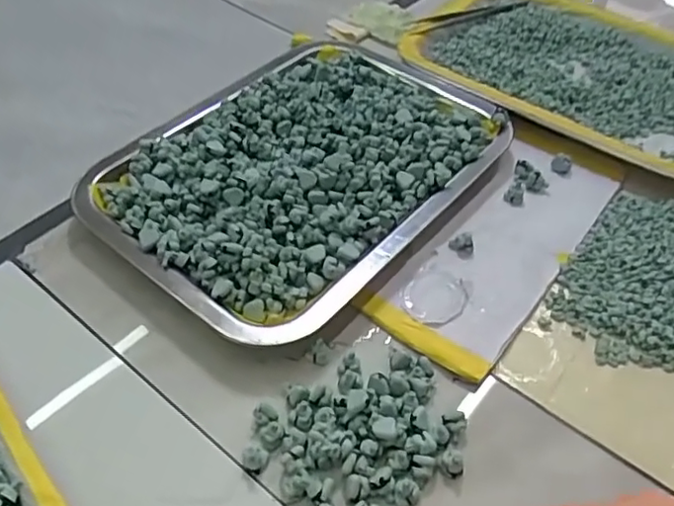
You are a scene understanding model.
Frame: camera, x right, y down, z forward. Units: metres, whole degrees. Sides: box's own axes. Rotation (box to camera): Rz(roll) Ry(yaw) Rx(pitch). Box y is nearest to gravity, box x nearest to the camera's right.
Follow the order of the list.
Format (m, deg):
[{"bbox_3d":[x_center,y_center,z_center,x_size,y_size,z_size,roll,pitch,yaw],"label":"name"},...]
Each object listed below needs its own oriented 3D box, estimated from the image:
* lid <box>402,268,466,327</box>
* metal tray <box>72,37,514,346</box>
[{"bbox_3d":[0.057,0.025,0.357,0.035,0.004,0.038,1,50,-1],"label":"lid"},{"bbox_3d":[-0.023,-0.063,0.405,0.191,0.034,0.258,33,56,23],"label":"metal tray"}]

